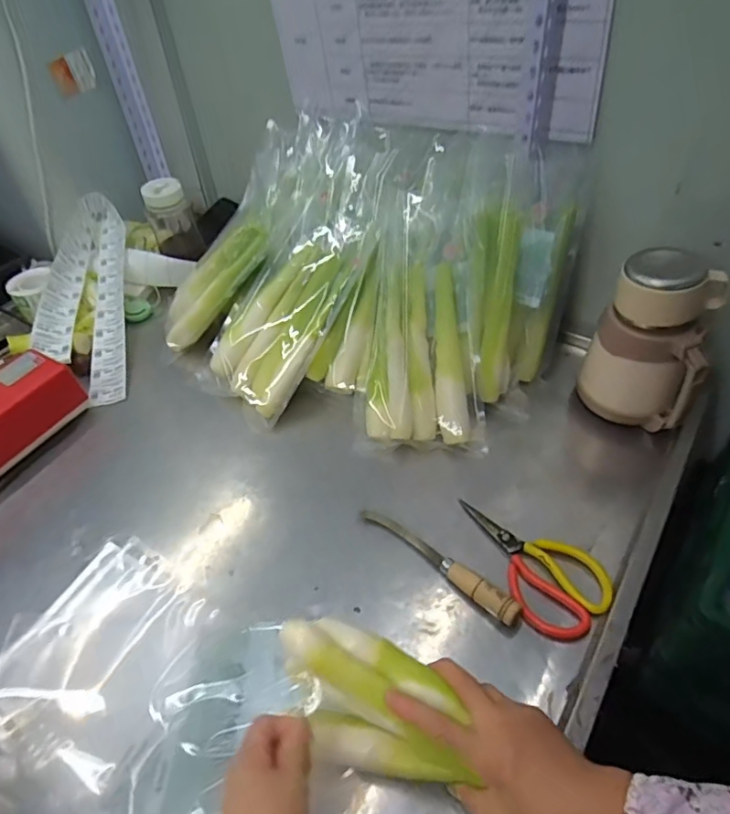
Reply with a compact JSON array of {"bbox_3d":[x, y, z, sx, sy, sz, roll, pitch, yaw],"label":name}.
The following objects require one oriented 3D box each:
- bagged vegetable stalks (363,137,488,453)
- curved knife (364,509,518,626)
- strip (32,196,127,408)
[{"bbox_3d":[0.074,-0.174,0.765,0.152,0.065,0.464,-1,78,0],"label":"bagged vegetable stalks"},{"bbox_3d":[0.079,0.167,0.608,0.203,0.033,0.025,33,57,30],"label":"curved knife"},{"bbox_3d":[-0.483,-0.198,0.947,0.136,0.063,0.479,-2,55,-21],"label":"strip"}]

